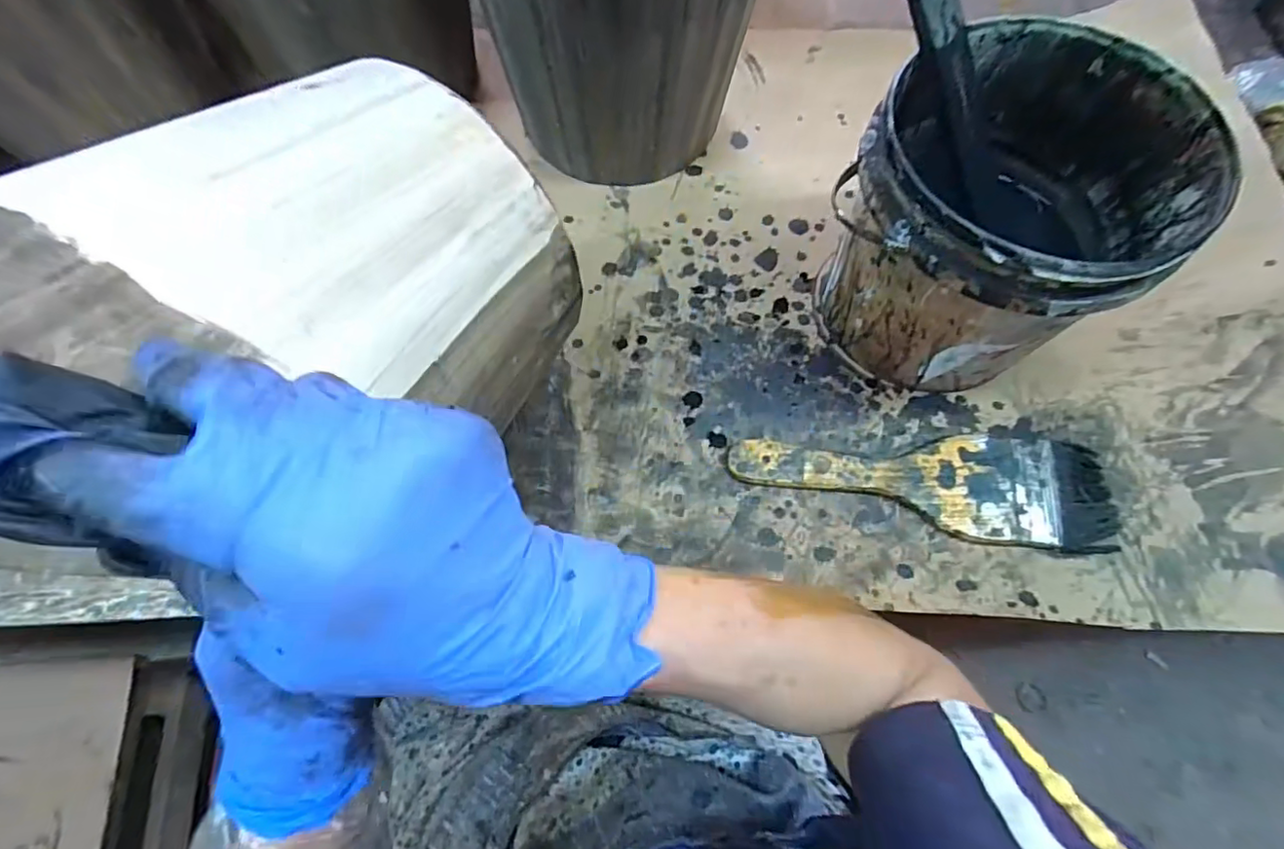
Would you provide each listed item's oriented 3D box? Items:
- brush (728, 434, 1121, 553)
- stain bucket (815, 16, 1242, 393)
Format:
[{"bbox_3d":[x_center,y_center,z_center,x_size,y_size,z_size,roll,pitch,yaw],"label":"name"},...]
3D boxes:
[{"bbox_3d":[0.191,0.042,0.402,0.253,0.021,0.073,4,69,1],"label":"brush"},{"bbox_3d":[0.219,-0.125,0.385,0.167,0.172,0.176,0,69,-1],"label":"stain bucket"}]

